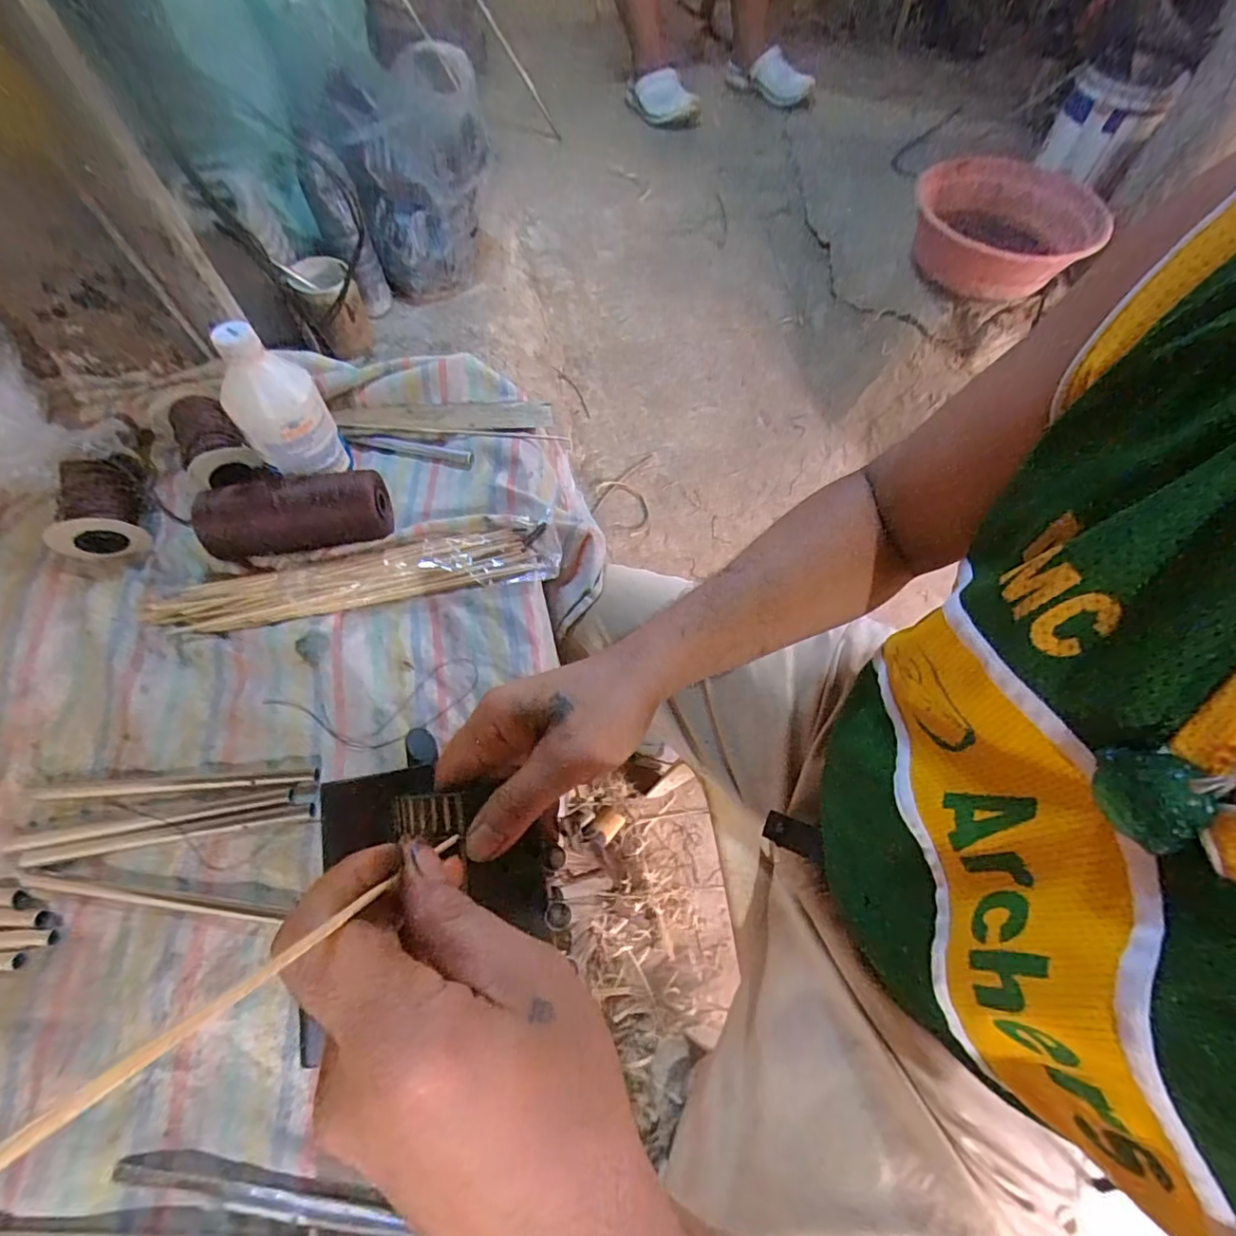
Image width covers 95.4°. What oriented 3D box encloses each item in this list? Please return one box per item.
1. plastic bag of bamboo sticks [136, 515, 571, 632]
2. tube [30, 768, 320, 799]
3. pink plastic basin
[{"bbox_3d":[-0.235,-0.043,0.517,0.351,0.021,0.068,-10,63,-4],"label":"plastic bag of bamboo sticks"},{"bbox_3d":[-0.341,0.129,0.438,0.208,0.011,0.011,-4,62,-1],"label":"tube"},{"bbox_3d":[0.719,-0.734,1.039,0.345,0.110,0.345,13,65,9],"label":"pink plastic basin"}]

